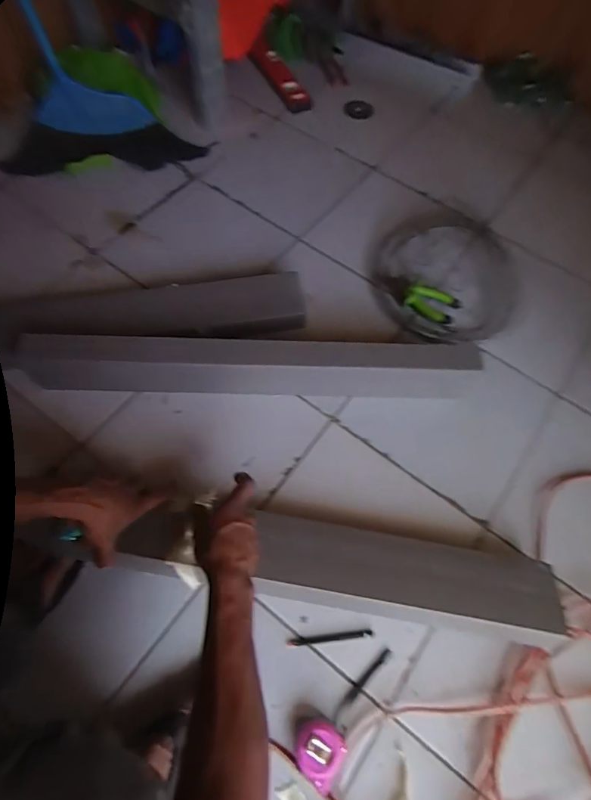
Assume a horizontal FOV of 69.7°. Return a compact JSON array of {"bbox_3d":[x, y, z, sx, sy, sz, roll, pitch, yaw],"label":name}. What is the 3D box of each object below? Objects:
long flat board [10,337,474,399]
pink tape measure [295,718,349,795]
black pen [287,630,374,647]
[{"bbox_3d":[-0.076,-0.052,0.709,0.736,0.103,0.064,0,67,-2],"label":"long flat board"},{"bbox_3d":[0.028,0.441,0.535,0.058,0.033,0.061,1,64,-2],"label":"pink tape measure"},{"bbox_3d":[0.050,0.337,0.600,0.120,0.004,0.010,-5,67,-4],"label":"black pen"}]

